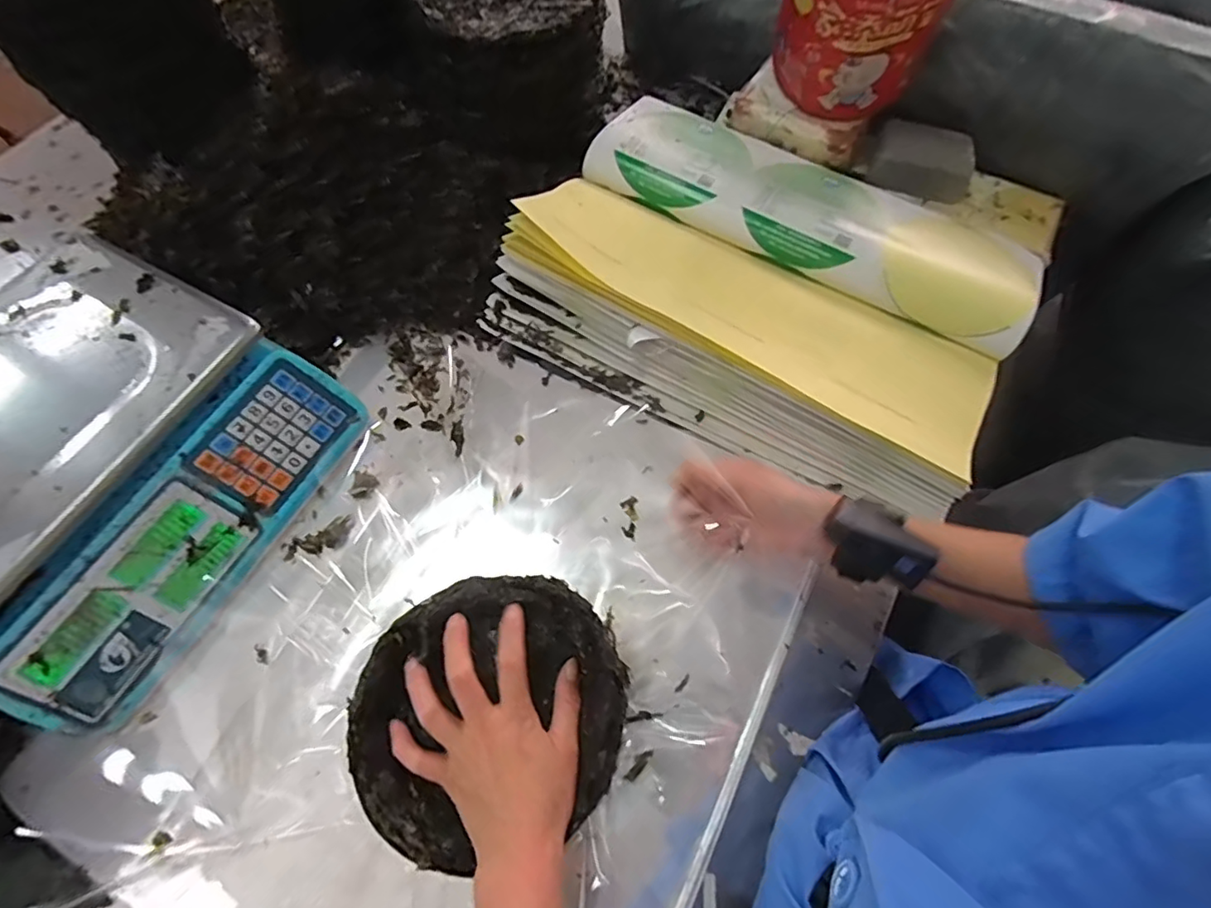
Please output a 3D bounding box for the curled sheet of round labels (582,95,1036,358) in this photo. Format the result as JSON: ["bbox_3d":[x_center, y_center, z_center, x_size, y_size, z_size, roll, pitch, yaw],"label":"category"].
[{"bbox_3d":[0.225,-0.274,0.606,0.480,0.052,0.161,26,69,13],"label":"curled sheet of round labels"}]

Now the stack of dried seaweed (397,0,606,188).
[{"bbox_3d":[-0.101,-0.442,0.609,0.185,0.152,0.206,-29,70,-12],"label":"stack of dried seaweed"}]

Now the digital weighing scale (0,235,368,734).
[{"bbox_3d":[-0.425,0.008,0.465,0.308,0.101,0.319,26,69,13],"label":"digital weighing scale"}]

